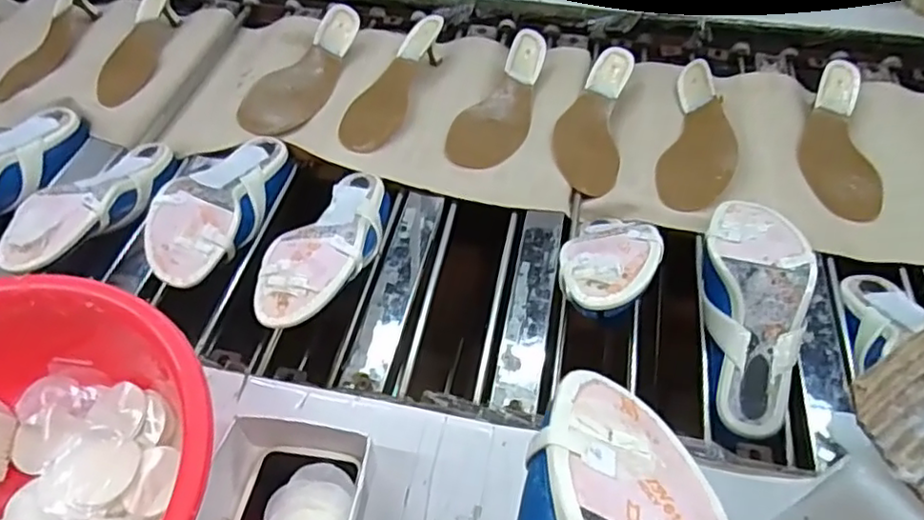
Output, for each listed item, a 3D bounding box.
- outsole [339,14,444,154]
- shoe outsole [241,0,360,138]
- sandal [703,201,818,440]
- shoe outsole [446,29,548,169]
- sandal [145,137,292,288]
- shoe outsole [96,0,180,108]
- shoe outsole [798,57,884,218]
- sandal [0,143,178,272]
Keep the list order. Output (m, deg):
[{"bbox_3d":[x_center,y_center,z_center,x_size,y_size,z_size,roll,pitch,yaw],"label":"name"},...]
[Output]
[{"bbox_3d":[-0.092,-0.224,0.808,0.075,0.031,0.225,18,66,14],"label":"outsole"},{"bbox_3d":[-0.200,-0.246,0.814,0.077,0.047,0.230,22,55,15],"label":"shoe outsole"},{"bbox_3d":[0.262,0.043,0.562,0.084,0.055,0.222,8,71,6],"label":"sandal"},{"bbox_3d":[0.059,-0.201,0.777,0.082,0.040,0.222,27,57,18],"label":"shoe outsole"},{"bbox_3d":[-0.251,-0.057,0.653,0.082,0.071,0.219,7,53,4],"label":"sandal"},{"bbox_3d":[-0.447,-0.293,0.874,0.077,0.052,0.223,8,68,6],"label":"shoe outsole"},{"bbox_3d":[0.441,-0.148,0.737,0.084,0.038,0.234,10,53,6],"label":"shoe outsole"},{"bbox_3d":[-0.374,-0.068,0.651,0.085,0.053,0.216,13,37,9],"label":"sandal"}]

